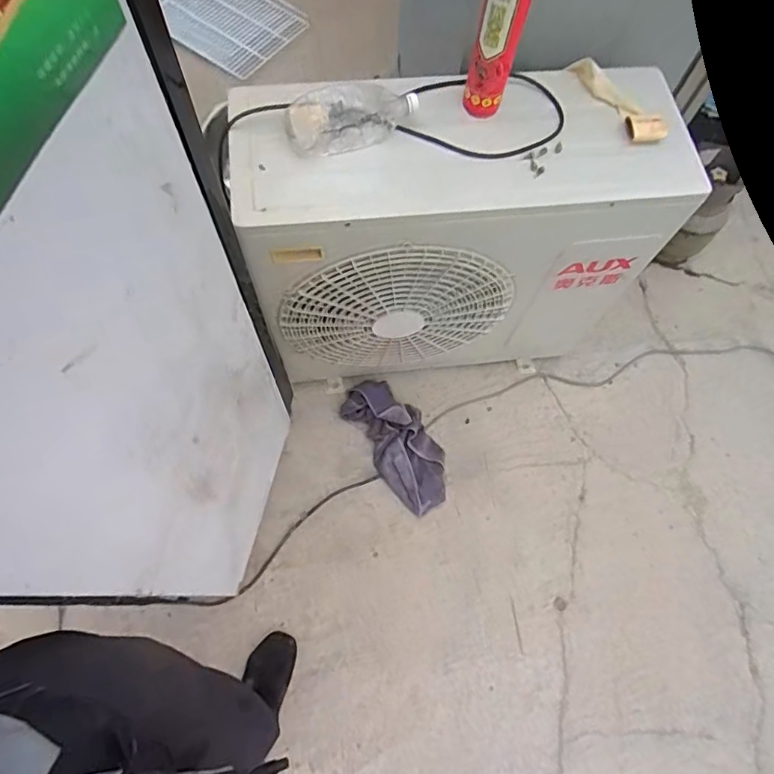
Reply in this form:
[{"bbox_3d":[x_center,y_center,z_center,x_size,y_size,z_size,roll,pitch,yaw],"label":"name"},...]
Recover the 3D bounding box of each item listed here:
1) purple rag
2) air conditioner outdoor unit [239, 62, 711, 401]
[{"bbox_3d":[0.032,0.145,1.363,0.162,0.054,0.361,-29,82,-16],"label":"purple rag"},{"bbox_3d":[0.130,-0.288,1.150,0.775,0.696,0.273,-9,70,-5],"label":"air conditioner outdoor unit"}]

